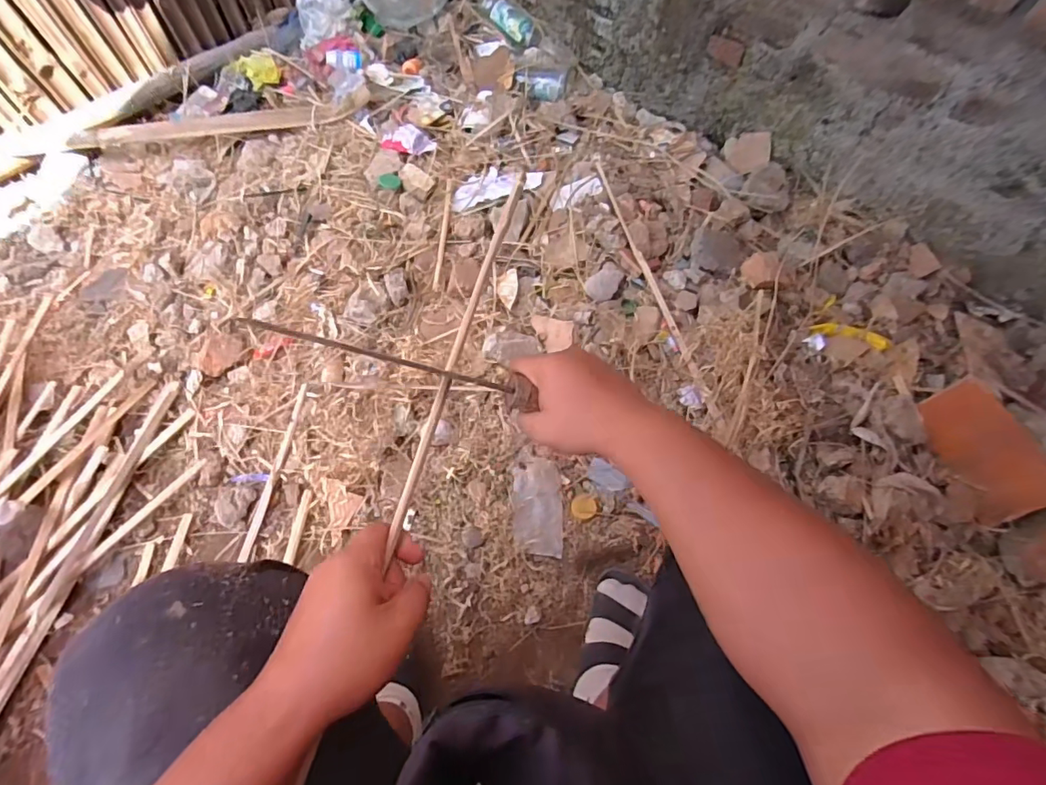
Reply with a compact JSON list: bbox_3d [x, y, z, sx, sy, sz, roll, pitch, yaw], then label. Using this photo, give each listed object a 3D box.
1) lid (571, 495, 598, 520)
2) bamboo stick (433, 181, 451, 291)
[{"bbox_3d":[0.096,0.178,0.790,0.038,0.009,0.037,1,64,-2],"label":"lid"},{"bbox_3d":[-0.151,-0.306,0.960,0.014,0.004,0.264,3,65,-1],"label":"bamboo stick"}]

